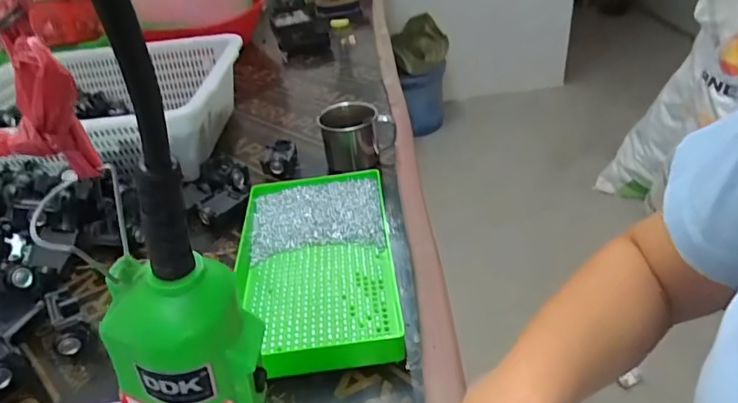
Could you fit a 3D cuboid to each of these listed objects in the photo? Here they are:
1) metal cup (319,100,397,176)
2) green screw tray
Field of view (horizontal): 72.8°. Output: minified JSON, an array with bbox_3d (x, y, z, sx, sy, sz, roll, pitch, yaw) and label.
[{"bbox_3d":[-0.014,-0.083,0.665,0.093,0.085,0.093,-5,36,3],"label":"metal cup"},{"bbox_3d":[-0.054,0.061,0.486,0.155,0.038,0.245,-7,36,1],"label":"green screw tray"}]

